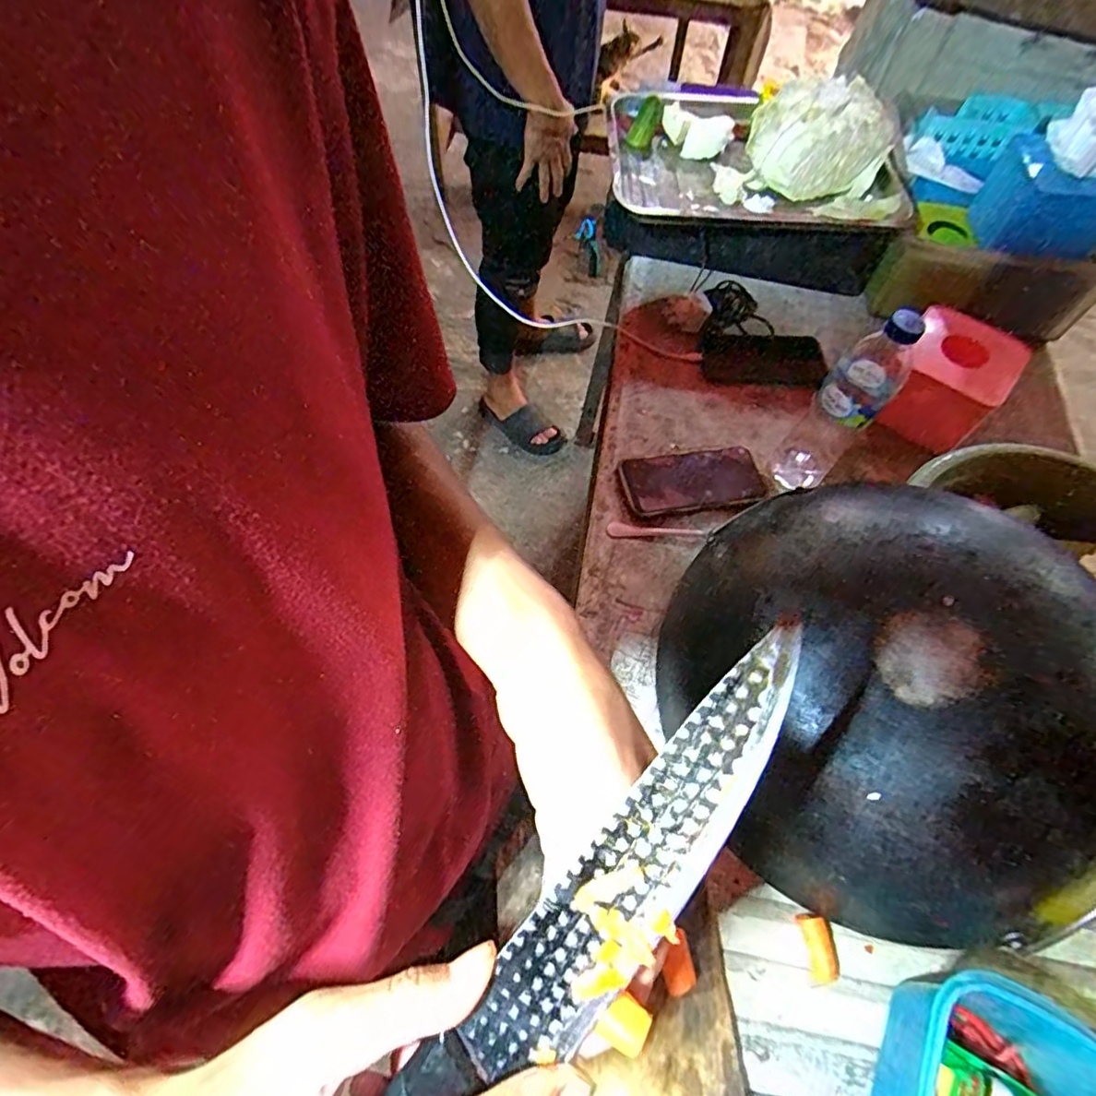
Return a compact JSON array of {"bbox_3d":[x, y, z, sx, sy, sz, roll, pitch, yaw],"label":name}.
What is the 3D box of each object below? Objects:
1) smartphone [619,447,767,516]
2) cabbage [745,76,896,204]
[{"bbox_3d":[0.170,-0.079,0.677,0.163,0.013,0.073,-9,63,-7],"label":"smartphone"},{"bbox_3d":[0.351,-0.541,0.768,0.130,0.098,0.149,-23,65,-14],"label":"cabbage"}]

